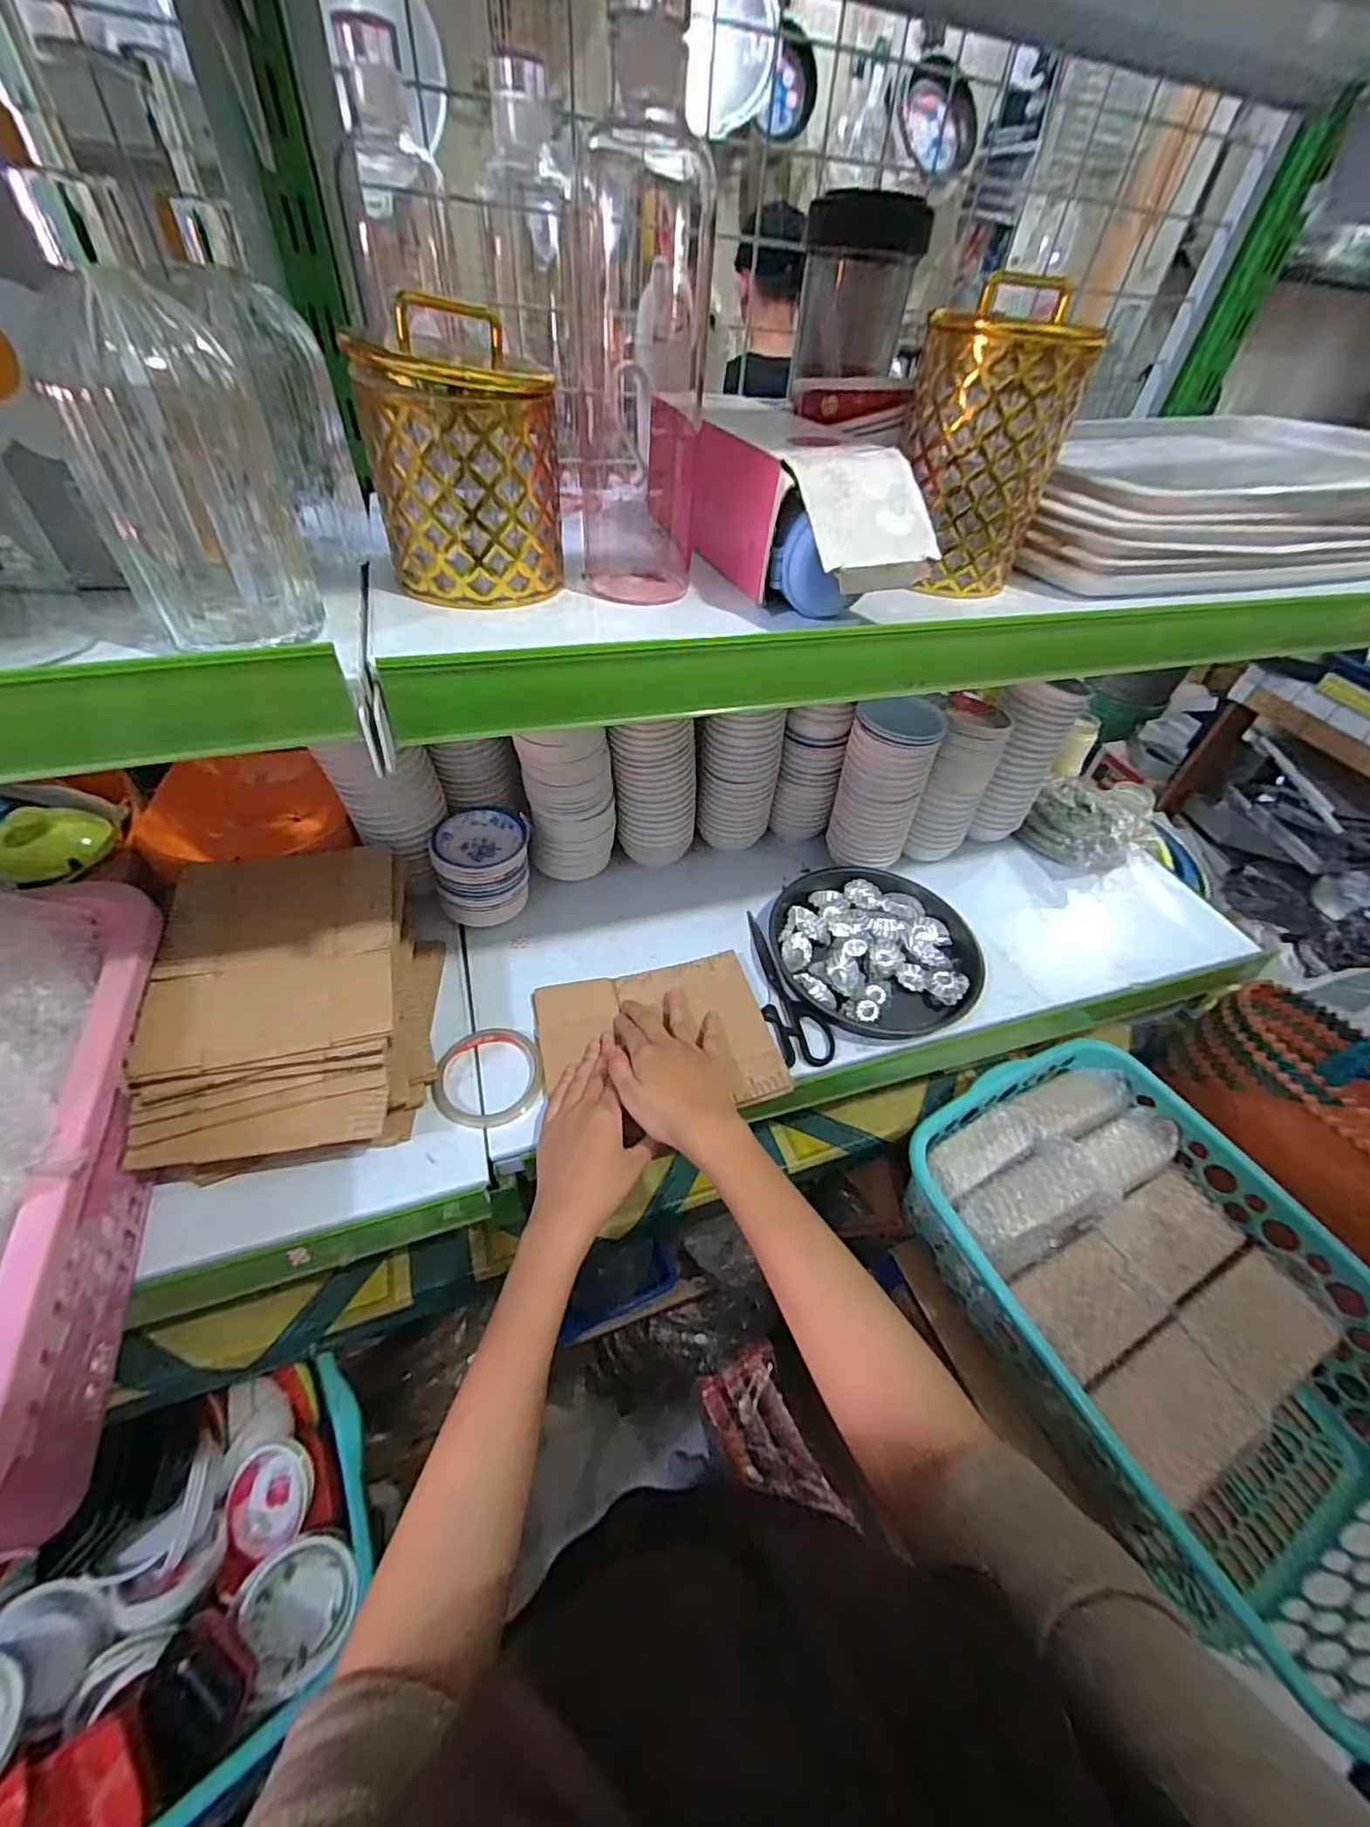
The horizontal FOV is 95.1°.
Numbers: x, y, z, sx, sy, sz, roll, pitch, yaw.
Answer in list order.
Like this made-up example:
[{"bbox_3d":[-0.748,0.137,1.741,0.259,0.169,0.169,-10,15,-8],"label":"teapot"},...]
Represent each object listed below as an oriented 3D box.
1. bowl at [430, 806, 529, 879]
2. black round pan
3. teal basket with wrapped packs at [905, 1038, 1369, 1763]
[{"bbox_3d":[-0.204,-0.071,0.621,0.088,0.021,0.083,3,47,-4],"label":"bowl"},{"bbox_3d":[0.199,0.034,0.663,0.211,0.030,0.198,3,47,-4],"label":"black round pan"},{"bbox_3d":[0.437,0.368,0.598,0.319,0.149,0.447,-16,51,-21],"label":"teal basket with wrapped packs"}]

